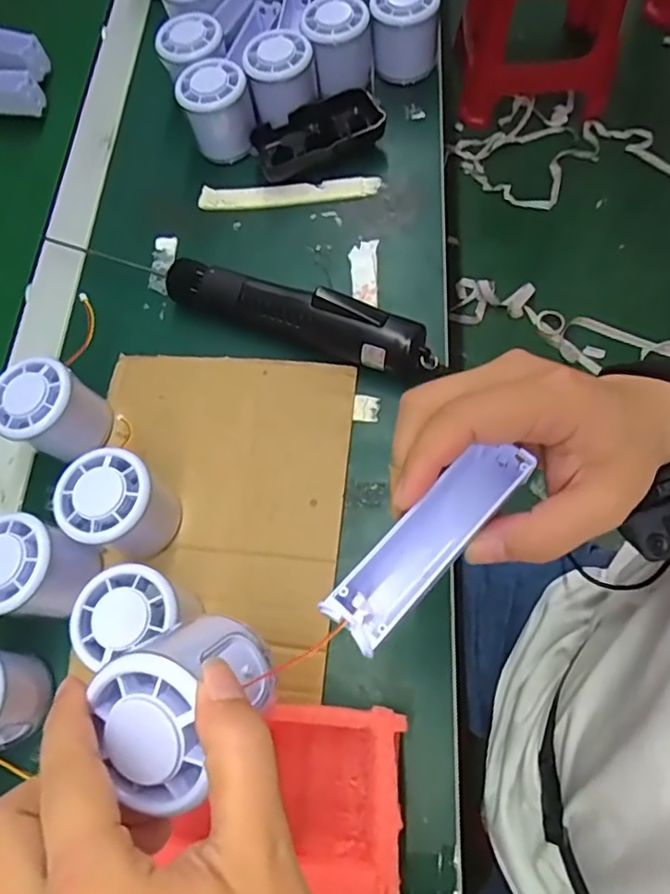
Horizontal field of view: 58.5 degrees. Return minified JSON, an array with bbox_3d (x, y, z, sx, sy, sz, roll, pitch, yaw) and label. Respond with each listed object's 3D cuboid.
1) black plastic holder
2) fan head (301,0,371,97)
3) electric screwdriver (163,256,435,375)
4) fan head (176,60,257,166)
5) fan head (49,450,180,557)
[{"bbox_3d":[-0.015,-0.255,0.490,0.104,0.028,0.060,-18,69,-3],"label":"black plastic holder"},{"bbox_3d":[0.002,-0.333,0.496,0.054,0.064,0.047,-1,69,4],"label":"fan head"},{"bbox_3d":[-0.029,-0.094,0.422,0.199,0.044,0.031,20,71,14],"label":"electric screwdriver"},{"bbox_3d":[-0.095,-0.269,0.489,0.055,0.063,0.055,-2,67,5],"label":"fan head"},{"bbox_3d":[-0.132,0.037,0.367,0.059,0.054,0.055,-2,67,5],"label":"fan head"}]

